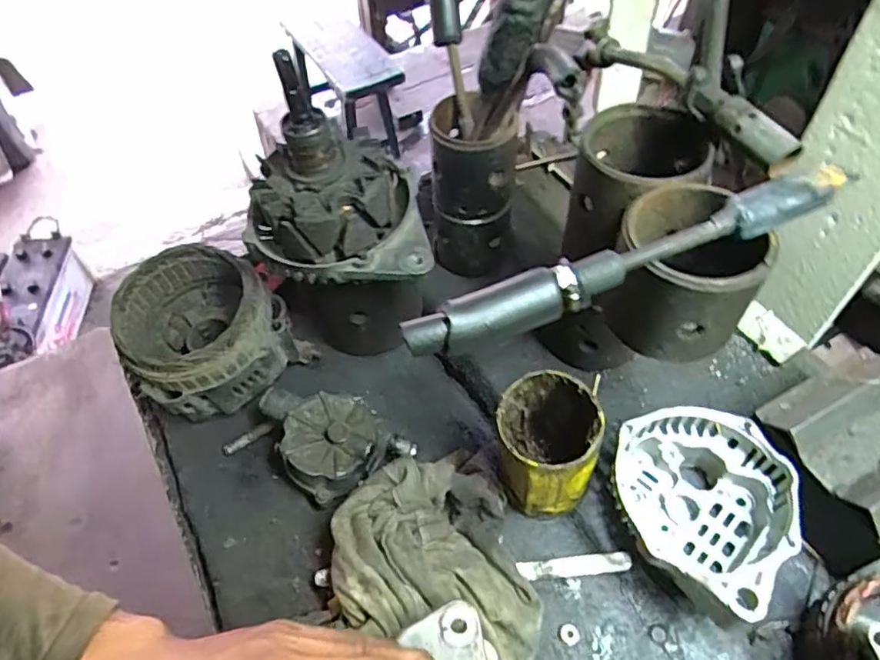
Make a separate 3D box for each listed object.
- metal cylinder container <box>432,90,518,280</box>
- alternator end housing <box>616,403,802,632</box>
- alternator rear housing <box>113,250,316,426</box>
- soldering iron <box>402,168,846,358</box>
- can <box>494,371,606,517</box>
[{"bbox_3d":[0.032,-0.136,0.584,0.078,0.172,0.075,2,53,5],"label":"metal cylinder container"},{"bbox_3d":[0.186,0.131,0.448,0.123,0.077,0.135,-2,53,2],"label":"alternator end housing"},{"bbox_3d":[-0.211,0.001,0.552,0.140,0.106,0.125,-33,58,-20],"label":"alternator rear housing"},{"bbox_3d":[0.106,-0.039,0.333,0.261,0.027,0.027,-19,54,-10],"label":"soldering iron"},{"bbox_3d":[0.081,0.088,0.466,0.070,0.116,0.086,2,53,5],"label":"can"}]

